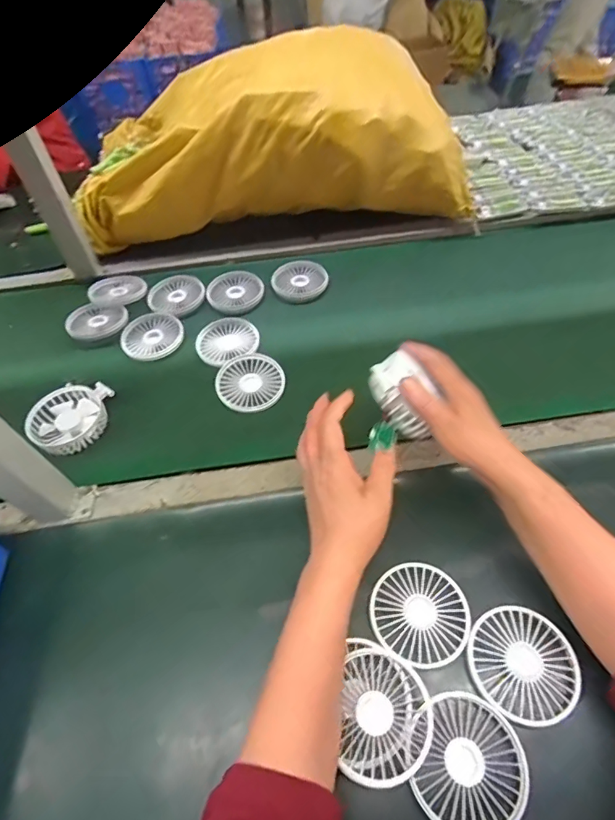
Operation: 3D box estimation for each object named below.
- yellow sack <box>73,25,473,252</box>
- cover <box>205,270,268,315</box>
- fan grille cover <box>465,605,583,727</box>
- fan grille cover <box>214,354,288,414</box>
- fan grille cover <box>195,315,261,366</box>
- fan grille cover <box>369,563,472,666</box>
[{"bbox_3d":[-0.067,-0.479,0.766,0.624,0.211,0.329,-6,52,0],"label":"yellow sack"},{"bbox_3d":[-0.115,-0.187,0.708,0.087,0.019,0.087,-37,58,-22],"label":"cover"},{"bbox_3d":[0.182,0.214,0.377,0.083,0.012,0.085,-33,56,-19],"label":"fan grille cover"},{"bbox_3d":[-0.076,-0.037,0.585,0.088,0.014,0.088,31,60,26],"label":"fan grille cover"},{"bbox_3d":[-0.114,-0.099,0.631,0.087,0.008,0.083,-24,54,-13],"label":"fan grille cover"},{"bbox_3d":[0.102,0.183,0.404,0.086,0.006,0.084,4,52,8],"label":"fan grille cover"}]

